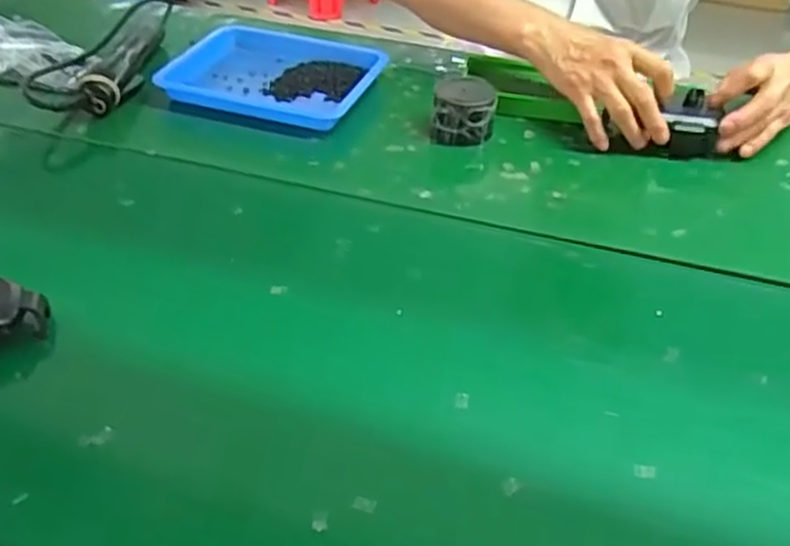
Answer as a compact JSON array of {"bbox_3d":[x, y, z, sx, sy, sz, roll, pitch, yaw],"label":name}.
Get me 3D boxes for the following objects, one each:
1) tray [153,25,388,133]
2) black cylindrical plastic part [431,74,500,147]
[{"bbox_3d":[-0.136,-0.224,0.848,0.227,0.029,0.163,13,40,16],"label":"tray"},{"bbox_3d":[0.071,-0.164,0.759,0.063,0.053,0.050,6,39,8],"label":"black cylindrical plastic part"}]

